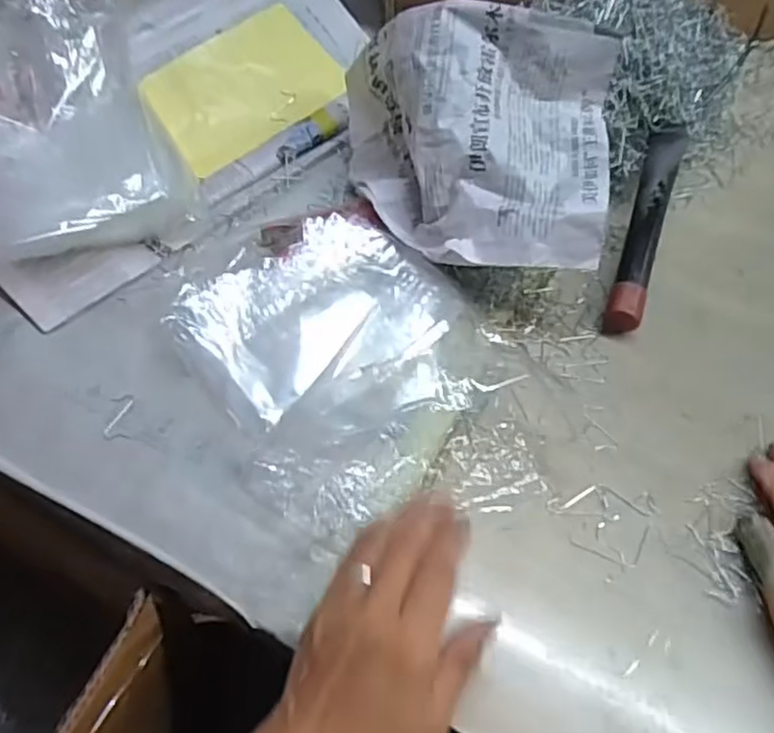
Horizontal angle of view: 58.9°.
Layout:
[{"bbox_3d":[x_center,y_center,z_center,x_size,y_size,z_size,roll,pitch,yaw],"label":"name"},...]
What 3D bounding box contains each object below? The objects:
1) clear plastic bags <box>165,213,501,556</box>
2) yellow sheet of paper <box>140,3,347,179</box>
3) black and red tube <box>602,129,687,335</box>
[{"bbox_3d":[-0.034,-0.019,0.481,0.191,0.026,0.238,-25,55,-20],"label":"clear plastic bags"},{"bbox_3d":[-0.133,-0.259,0.635,0.177,0.010,0.117,-40,82,-20],"label":"yellow sheet of paper"},{"bbox_3d":[0.201,-0.108,0.531,0.026,0.021,0.187,17,65,12],"label":"black and red tube"}]

